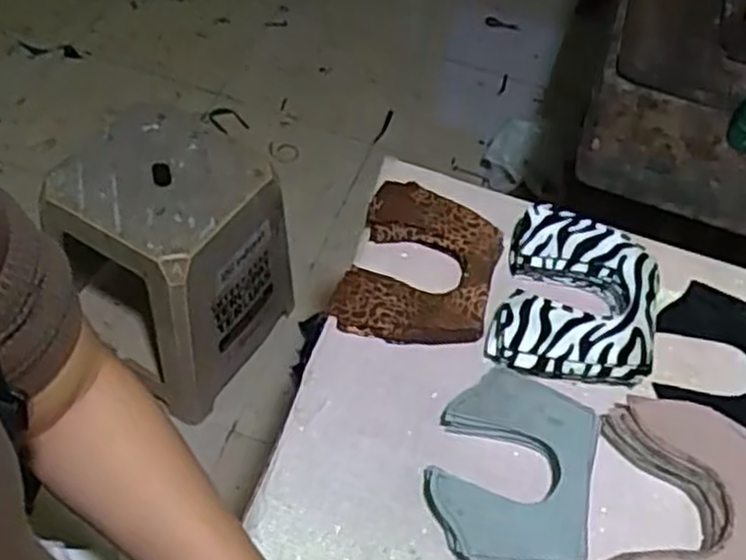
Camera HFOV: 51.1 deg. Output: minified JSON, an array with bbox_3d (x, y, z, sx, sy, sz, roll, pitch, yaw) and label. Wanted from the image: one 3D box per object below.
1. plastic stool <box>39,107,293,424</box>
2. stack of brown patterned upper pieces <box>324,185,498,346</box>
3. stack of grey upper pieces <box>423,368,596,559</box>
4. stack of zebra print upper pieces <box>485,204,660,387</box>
[{"bbox_3d":[-0.333,-0.048,1.340,0.292,0.361,0.285,32,56,15],"label":"plastic stool"},{"bbox_3d":[0.045,-0.013,0.719,0.131,0.028,0.167,15,53,3],"label":"stack of brown patterned upper pieces"},{"bbox_3d":[0.107,0.146,0.601,0.118,0.026,0.154,15,53,3],"label":"stack of grey upper pieces"},{"bbox_3d":[0.182,0.021,0.694,0.133,0.055,0.159,18,53,5],"label":"stack of zebra print upper pieces"}]

